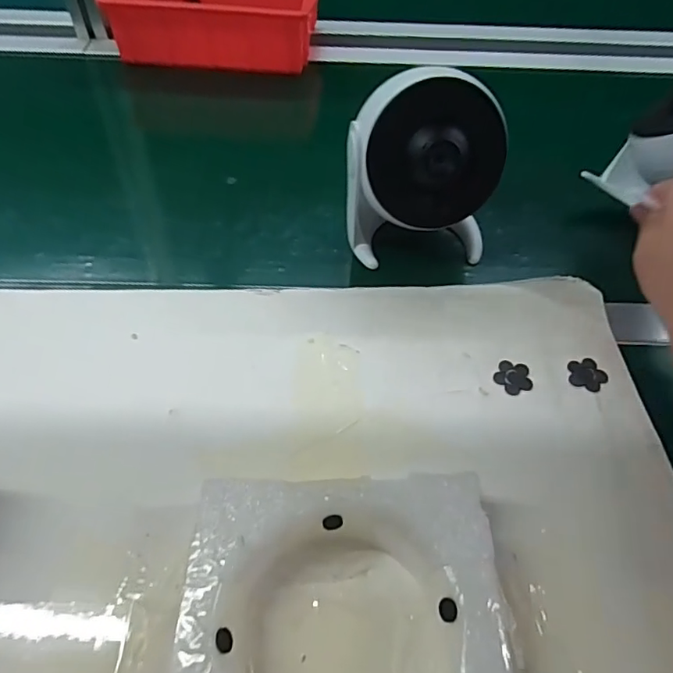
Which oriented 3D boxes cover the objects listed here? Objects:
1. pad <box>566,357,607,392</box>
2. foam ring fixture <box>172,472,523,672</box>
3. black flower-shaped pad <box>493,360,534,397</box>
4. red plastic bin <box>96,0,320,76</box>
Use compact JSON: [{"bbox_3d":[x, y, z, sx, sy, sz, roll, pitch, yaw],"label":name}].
[{"bbox_3d":[0.176,0.026,0.371,0.026,0.004,0.025,21,53,13],"label":"pad"},{"bbox_3d":[0.005,0.138,0.252,0.148,0.038,0.134,0,51,-4],"label":"foam ring fixture"},{"bbox_3d":[0.124,0.027,0.369,0.026,0.004,0.026,-16,54,-16],"label":"black flower-shaped pad"},{"bbox_3d":[-0.142,-0.407,0.661,0.229,0.071,0.184,3,51,-1],"label":"red plastic bin"}]

